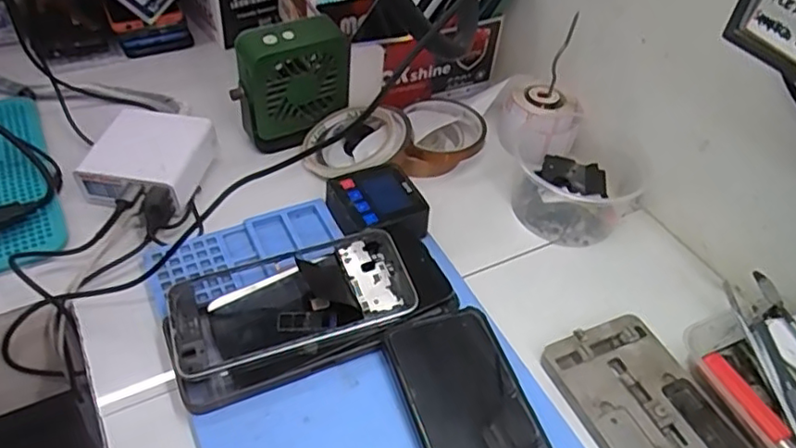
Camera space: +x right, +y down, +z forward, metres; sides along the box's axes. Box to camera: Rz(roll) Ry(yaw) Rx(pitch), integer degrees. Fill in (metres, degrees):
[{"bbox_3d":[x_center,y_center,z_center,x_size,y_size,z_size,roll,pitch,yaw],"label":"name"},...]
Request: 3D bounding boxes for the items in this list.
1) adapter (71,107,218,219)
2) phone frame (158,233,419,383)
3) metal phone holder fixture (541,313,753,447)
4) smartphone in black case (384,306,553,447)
[{"bbox_3d":[-0.214,-0.060,0.530,0.092,0.037,0.094,13,46,6],"label":"adapter"},{"bbox_3d":[-0.075,0.052,0.437,0.167,0.011,0.080,-14,52,-11],"label":"phone frame"},{"bbox_3d":[0.180,0.143,0.409,0.094,0.017,0.178,-17,51,-21],"label":"metal phone holder fixture"},{"bbox_3d":[0.052,0.129,0.391,0.077,0.018,0.160,-12,49,-17],"label":"smartphone in black case"}]

